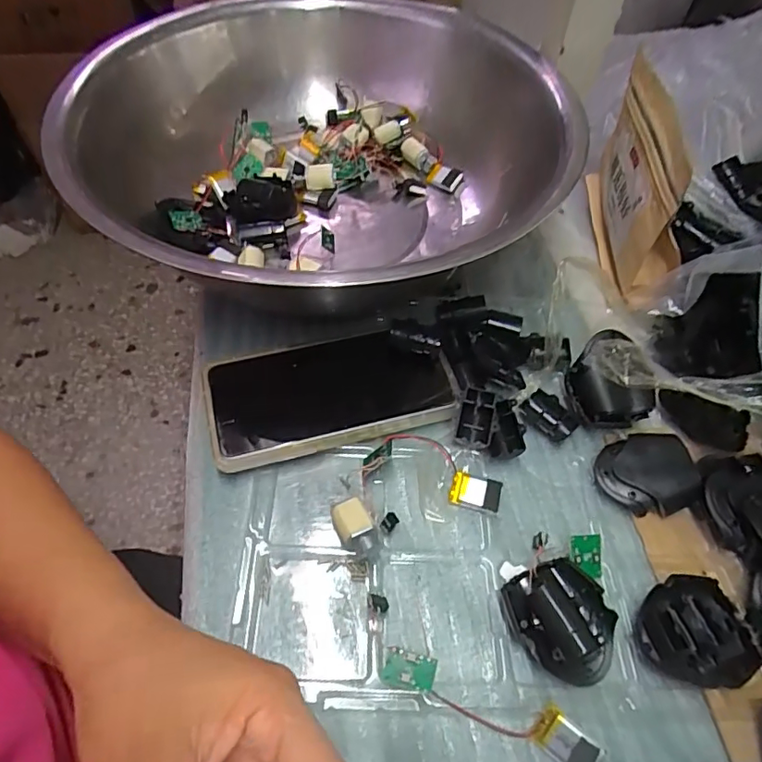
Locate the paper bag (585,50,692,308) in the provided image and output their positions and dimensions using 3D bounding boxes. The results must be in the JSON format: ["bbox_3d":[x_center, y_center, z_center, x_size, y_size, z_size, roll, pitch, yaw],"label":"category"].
[{"bbox_3d":[0.199,-0.150,0.405,0.030,0.117,0.167,6,56,0],"label":"paper bag"}]

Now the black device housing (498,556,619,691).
[{"bbox_3d":[0.098,0.128,0.280,0.051,0.025,0.058,-16,58,-14],"label":"black device housing"}]

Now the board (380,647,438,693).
[{"bbox_3d":[0.014,0.148,0.270,0.026,0.004,0.019,9,36,15],"label":"board"}]

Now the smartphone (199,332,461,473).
[{"bbox_3d":[-0.034,0.007,0.357,0.158,0.013,0.080,-13,57,-11],"label":"smartphone"}]

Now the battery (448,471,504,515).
[{"bbox_3d":[0.059,0.070,0.330,0.031,0.007,0.020,14,56,6],"label":"battery"}]

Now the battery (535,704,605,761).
[{"bbox_3d":[0.091,0.178,0.258,0.028,0.007,0.019,39,62,21],"label":"battery"}]

